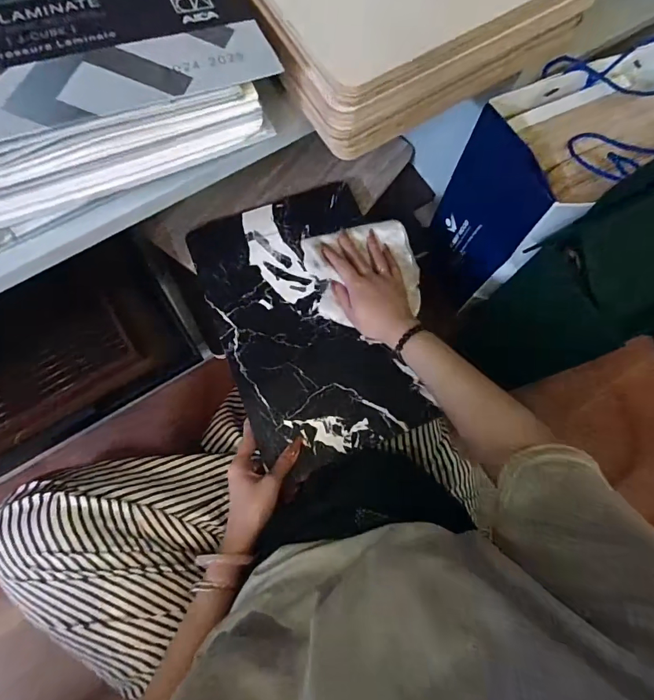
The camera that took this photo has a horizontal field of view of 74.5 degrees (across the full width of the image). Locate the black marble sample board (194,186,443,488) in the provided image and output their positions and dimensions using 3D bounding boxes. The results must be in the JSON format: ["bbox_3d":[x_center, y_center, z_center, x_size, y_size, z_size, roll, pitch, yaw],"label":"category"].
[{"bbox_3d":[-0.022,-0.046,0.574,0.239,0.015,0.367,-21,72,-8],"label":"black marble sample board"}]

